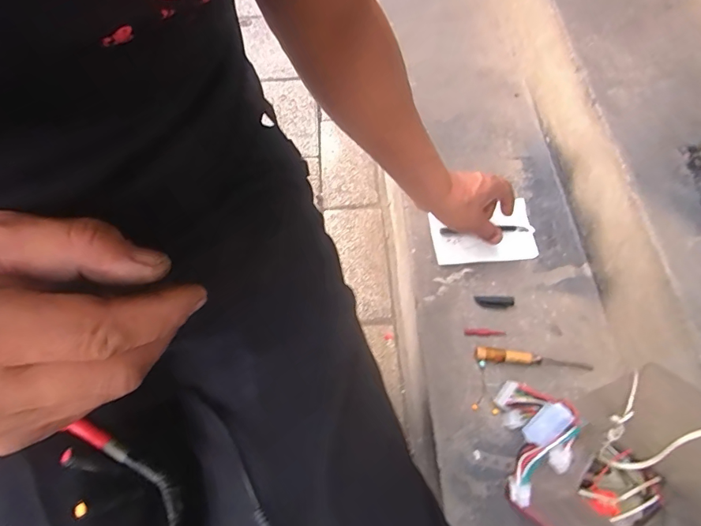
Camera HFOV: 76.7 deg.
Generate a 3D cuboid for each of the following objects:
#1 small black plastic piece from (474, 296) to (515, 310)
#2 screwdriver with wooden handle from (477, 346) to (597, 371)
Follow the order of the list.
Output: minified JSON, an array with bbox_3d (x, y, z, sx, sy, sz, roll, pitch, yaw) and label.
[{"bbox_3d":[0.199,0.054,0.610,0.051,0.007,0.018,4,63,2],"label":"small black plastic piece"},{"bbox_3d":[0.235,0.123,0.572,0.147,0.014,0.016,5,63,2],"label":"screwdriver with wooden handle"}]

